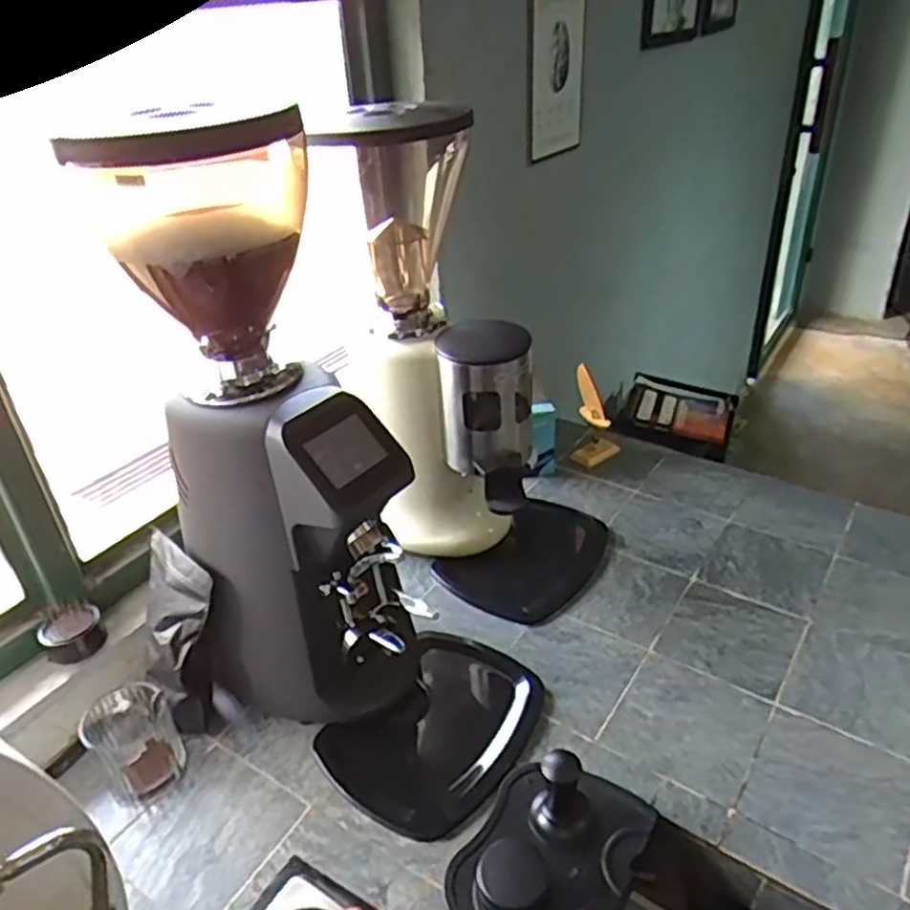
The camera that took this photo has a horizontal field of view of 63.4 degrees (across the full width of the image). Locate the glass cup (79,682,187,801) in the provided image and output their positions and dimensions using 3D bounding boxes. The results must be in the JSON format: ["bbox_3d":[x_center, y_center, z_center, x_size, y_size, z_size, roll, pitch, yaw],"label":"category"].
[{"bbox_3d":[-0.341,0.302,0.790,0.079,0.086,0.093,-19,35,-24],"label":"glass cup"}]

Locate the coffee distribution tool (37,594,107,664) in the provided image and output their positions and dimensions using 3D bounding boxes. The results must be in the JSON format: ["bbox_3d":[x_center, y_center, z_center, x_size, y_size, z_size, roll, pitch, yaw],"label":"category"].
[{"bbox_3d":[-0.434,0.197,0.835,0.067,0.049,0.058,-23,37,-28],"label":"coffee distribution tool"}]

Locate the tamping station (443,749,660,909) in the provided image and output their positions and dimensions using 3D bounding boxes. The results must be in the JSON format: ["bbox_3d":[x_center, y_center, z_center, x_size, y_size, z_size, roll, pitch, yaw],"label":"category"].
[{"bbox_3d":[0.087,0.351,0.675,0.142,0.084,0.202,18,38,31],"label":"tamping station"}]

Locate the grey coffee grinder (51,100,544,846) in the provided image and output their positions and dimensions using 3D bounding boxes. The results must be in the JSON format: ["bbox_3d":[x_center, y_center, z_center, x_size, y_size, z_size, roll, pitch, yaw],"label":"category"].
[{"bbox_3d":[-0.105,0.031,0.727,0.343,0.587,0.208,18,38,30],"label":"grey coffee grinder"}]

